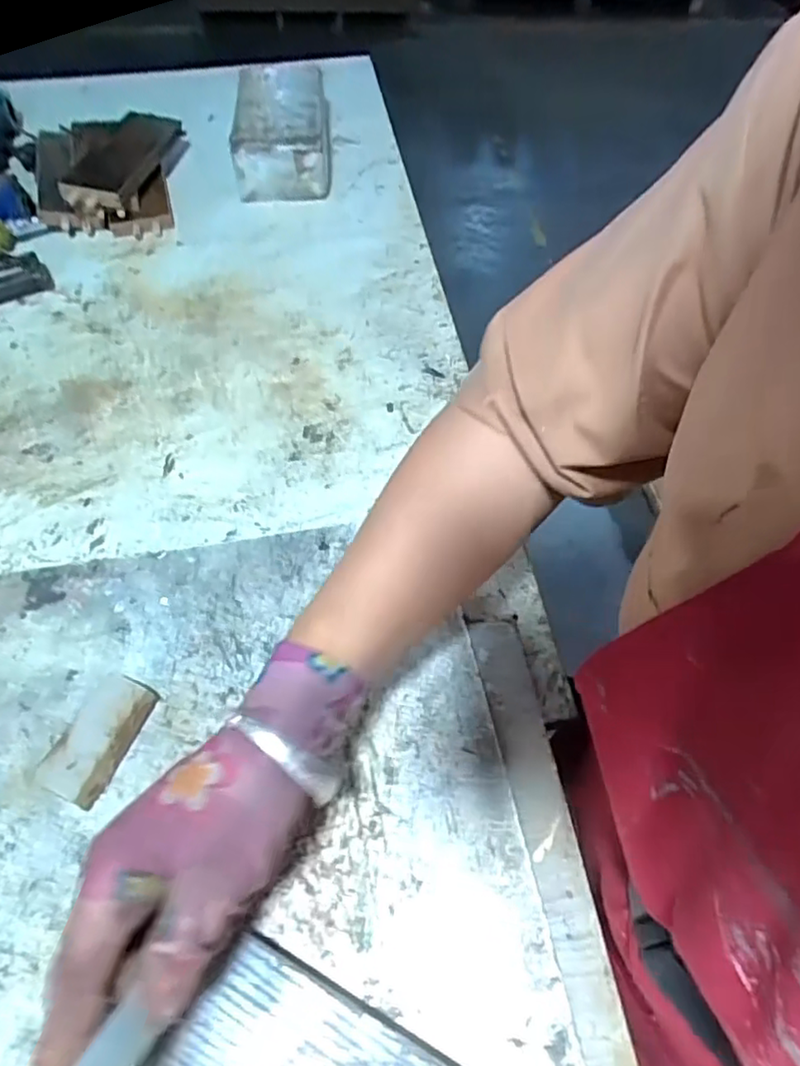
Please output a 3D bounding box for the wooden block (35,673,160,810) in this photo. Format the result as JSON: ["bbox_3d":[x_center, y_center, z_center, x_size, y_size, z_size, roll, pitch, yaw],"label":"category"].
[{"bbox_3d":[-0.173,0.118,0.360,0.036,0.019,0.070,15,56,10],"label":"wooden block"}]

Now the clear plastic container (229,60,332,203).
[{"bbox_3d":[-0.145,-0.502,0.775,0.109,0.072,0.247,-4,55,-4],"label":"clear plastic container"}]

